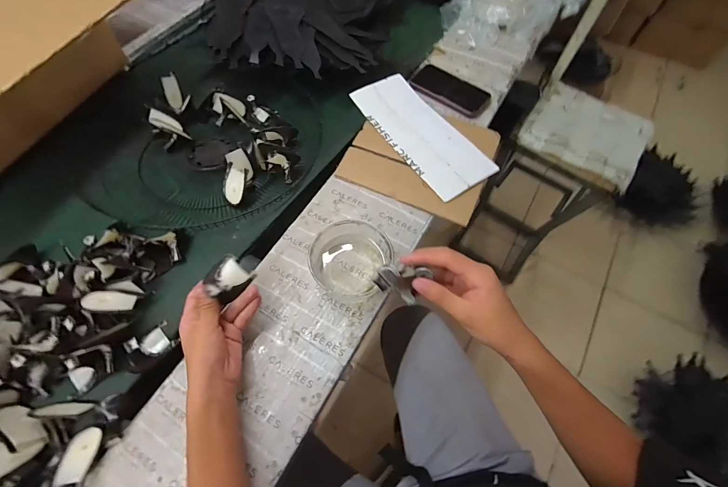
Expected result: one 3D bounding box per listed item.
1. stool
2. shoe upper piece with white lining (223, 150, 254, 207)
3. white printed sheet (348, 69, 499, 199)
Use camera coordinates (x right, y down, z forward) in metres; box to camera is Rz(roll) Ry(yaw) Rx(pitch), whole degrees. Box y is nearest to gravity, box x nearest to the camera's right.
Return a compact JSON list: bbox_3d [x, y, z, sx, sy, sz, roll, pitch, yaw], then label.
[{"bbox_3d":[0.598,-0.167,1.202,0.313,0.666,0.330,33,67,15],"label":"stool"},{"bbox_3d":[-0.224,-0.117,0.597,0.043,0.044,0.096,8,88,4],"label":"shoe upper piece with white lining"},{"bbox_3d":[0.107,-0.216,0.639,0.125,0.012,0.309,-30,68,-14],"label":"white printed sheet"}]

